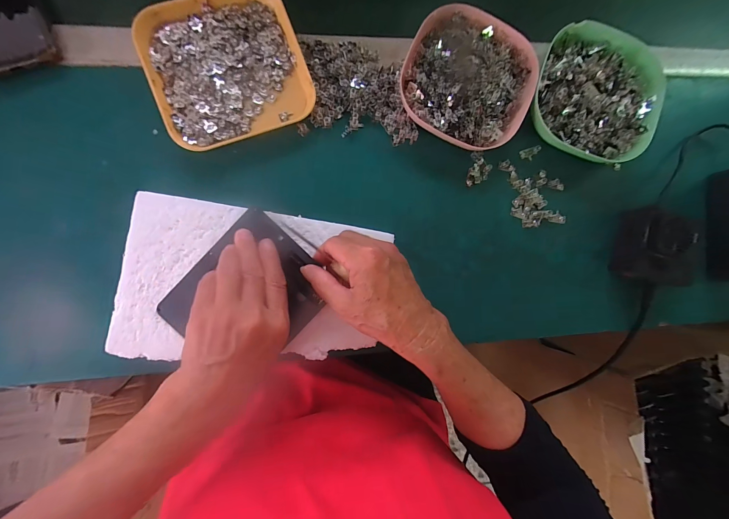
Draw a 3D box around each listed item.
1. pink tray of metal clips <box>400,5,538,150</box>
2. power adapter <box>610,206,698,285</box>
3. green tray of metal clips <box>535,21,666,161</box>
[{"bbox_3d":[0.110,-0.191,0.321,0.133,0.034,0.134,24,85,-6],"label":"pink tray of metal clips"},{"bbox_3d":[0.316,-0.014,0.333,0.063,0.038,0.077,14,86,-7],"label":"power adapter"},{"bbox_3d":[0.258,-0.185,0.344,0.139,0.030,0.138,11,86,-7],"label":"green tray of metal clips"}]

